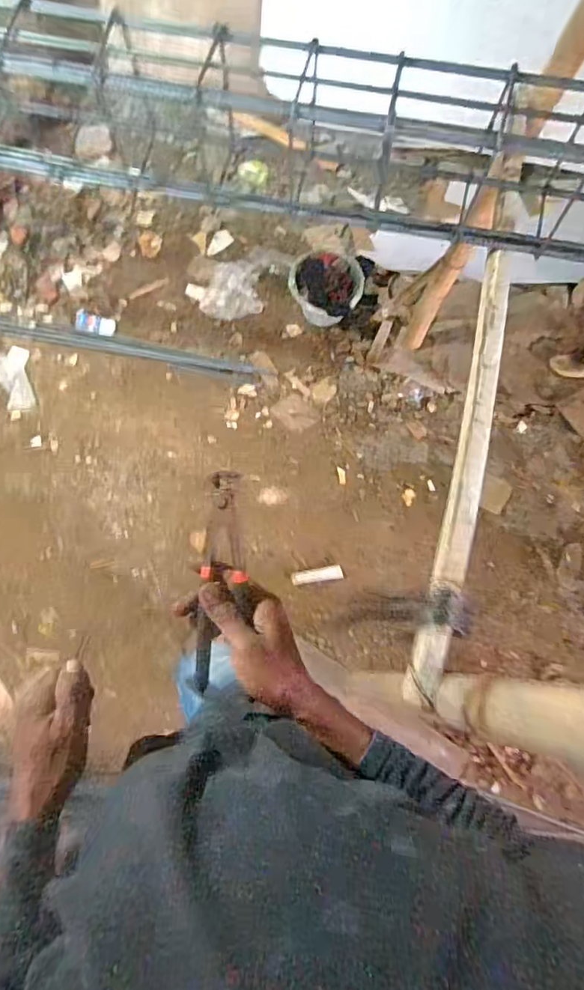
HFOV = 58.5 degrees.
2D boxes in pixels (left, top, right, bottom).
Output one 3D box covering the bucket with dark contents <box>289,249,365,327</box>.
[{"bbox_3d":[0.113,-0.712,1.812,0.240,0.172,0.189,11,70,1],"label":"bucket with dark contents"}]

